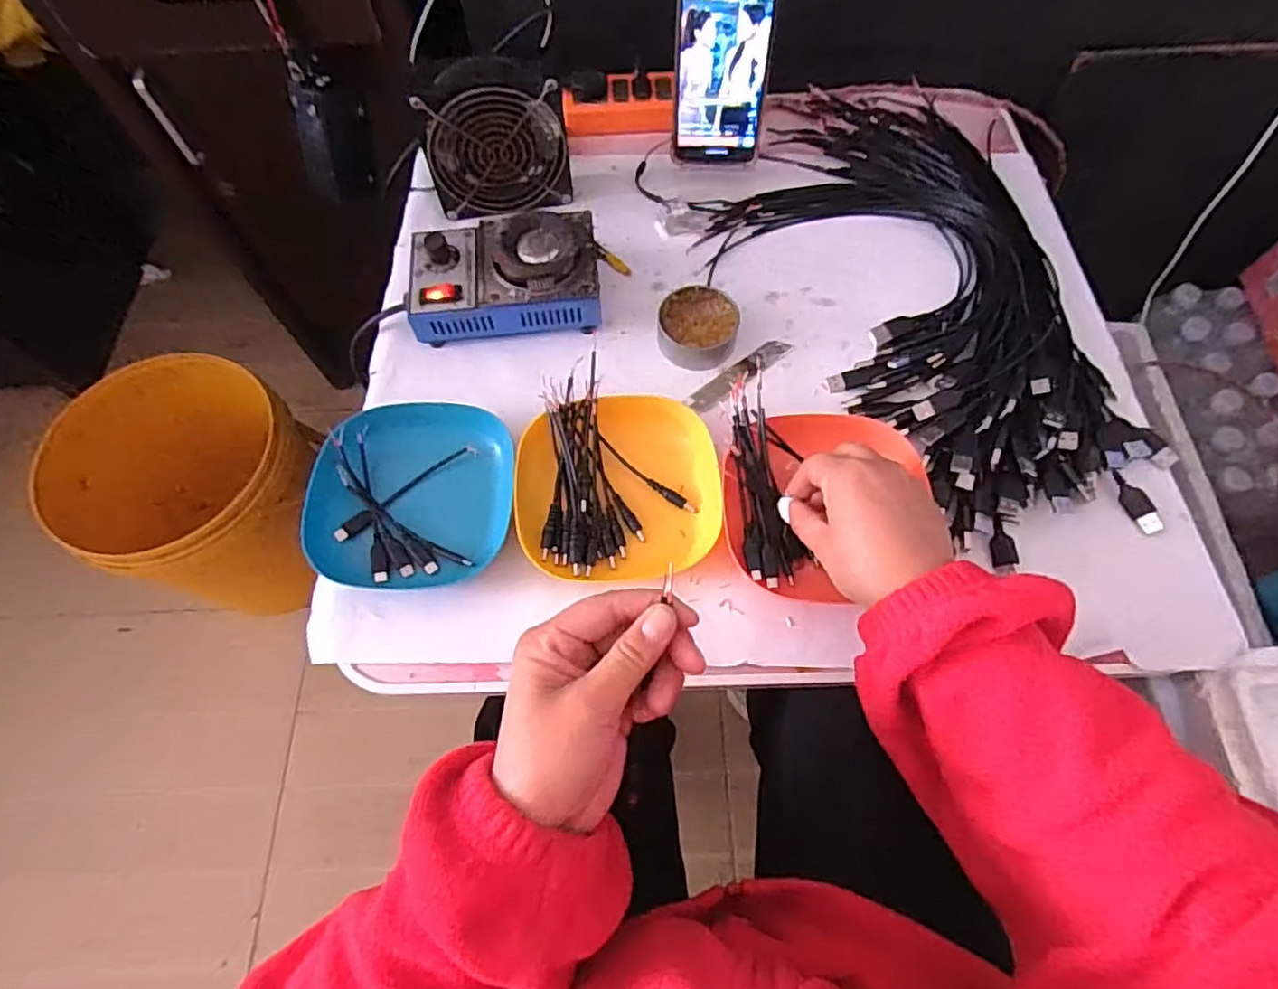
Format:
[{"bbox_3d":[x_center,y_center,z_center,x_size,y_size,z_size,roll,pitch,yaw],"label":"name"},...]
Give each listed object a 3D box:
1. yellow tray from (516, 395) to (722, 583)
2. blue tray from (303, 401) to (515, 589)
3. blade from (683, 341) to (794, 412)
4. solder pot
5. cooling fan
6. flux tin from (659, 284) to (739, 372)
[{"bbox_3d":[-0.013,-0.007,0.460,0.141,0.023,0.130,-7,66,-2],"label":"yellow tray"},{"bbox_3d":[-0.159,-0.004,0.463,0.132,0.032,0.137,-1,66,1],"label":"blue tray"},{"bbox_3d":[0.081,-0.097,0.519,0.101,0.004,0.021,-37,75,-15],"label":"blade"},{"bbox_3d":[-0.109,-0.177,0.529,0.149,0.058,0.093,-5,66,-1],"label":"solder pot"},{"bbox_3d":[-0.119,-0.298,0.549,0.114,0.117,0.035,-7,66,-2],"label":"cooling fan"},{"bbox_3d":[0.048,-0.135,0.523,0.062,0.024,0.061,0,66,1],"label":"flux tin"}]

